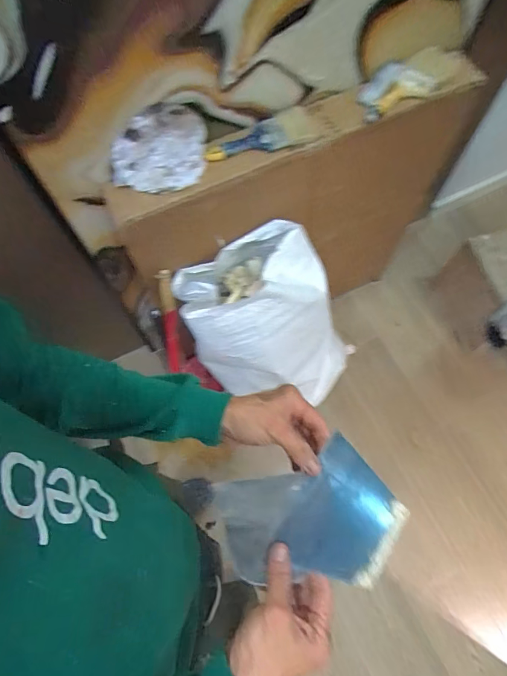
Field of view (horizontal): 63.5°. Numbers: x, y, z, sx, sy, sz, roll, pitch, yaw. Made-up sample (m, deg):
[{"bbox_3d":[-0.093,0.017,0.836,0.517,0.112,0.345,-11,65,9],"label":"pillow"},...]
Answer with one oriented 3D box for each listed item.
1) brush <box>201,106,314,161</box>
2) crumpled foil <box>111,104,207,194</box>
[{"bbox_3d":[0.012,-0.388,0.796,0.219,0.029,0.070,-22,69,-8],"label":"brush"},{"bbox_3d":[-0.165,-0.332,0.735,0.183,0.124,0.070,-25,70,-9],"label":"crumpled foil"}]

